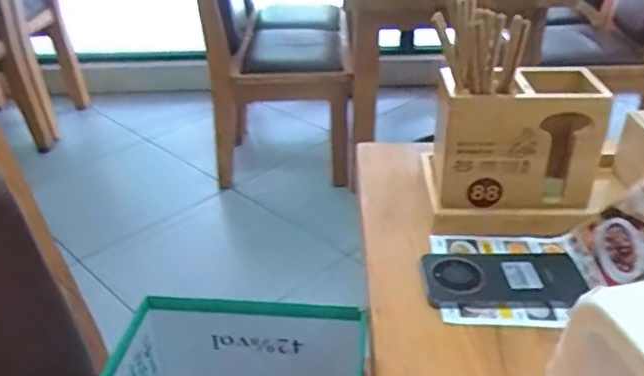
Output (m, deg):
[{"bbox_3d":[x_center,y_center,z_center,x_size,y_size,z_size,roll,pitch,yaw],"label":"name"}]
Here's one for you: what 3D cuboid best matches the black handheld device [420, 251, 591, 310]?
[{"bbox_3d":[0.182,0.086,0.589,0.162,0.011,0.085,-1,31,1],"label":"black handheld device"}]

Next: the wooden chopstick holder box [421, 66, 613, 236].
[{"bbox_3d":[0.211,-0.043,0.662,0.180,0.152,0.117,0,31,3],"label":"wooden chopstick holder box"}]

